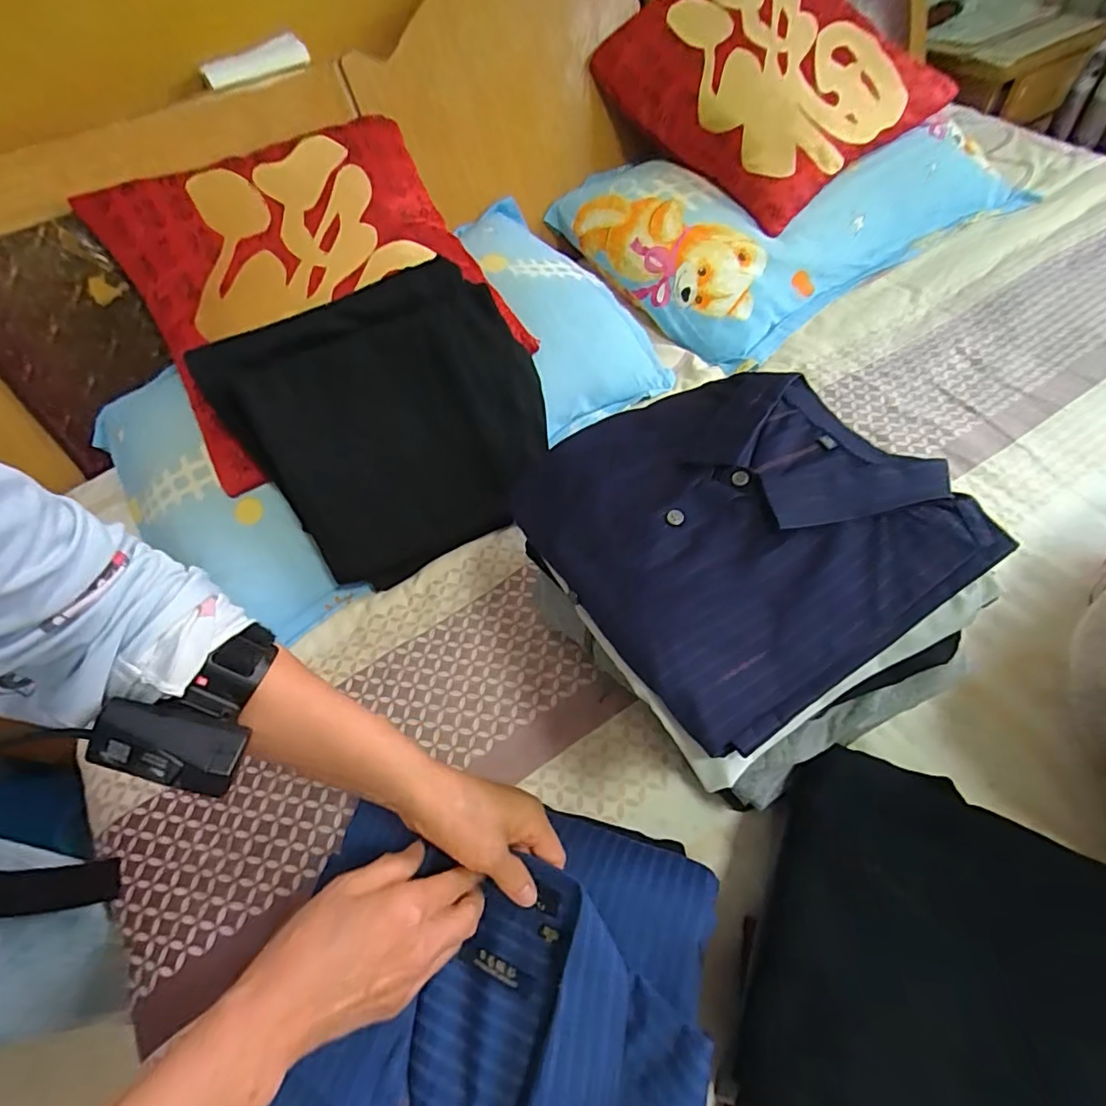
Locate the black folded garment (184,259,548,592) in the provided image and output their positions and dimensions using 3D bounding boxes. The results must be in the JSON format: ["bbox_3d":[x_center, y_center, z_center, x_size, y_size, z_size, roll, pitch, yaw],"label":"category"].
[{"bbox_3d":[-0.165,-0.144,0.626,0.312,0.038,0.291,-30,98,-12],"label":"black folded garment"}]

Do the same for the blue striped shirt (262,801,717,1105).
[{"bbox_3d":[-0.052,0.302,0.354,0.275,0.061,0.261,11,57,13],"label":"blue striped shirt"}]

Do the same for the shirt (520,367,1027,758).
[{"bbox_3d":[0.124,-0.036,0.416,0.257,0.056,0.283,-29,58,-13],"label":"shirt"}]

